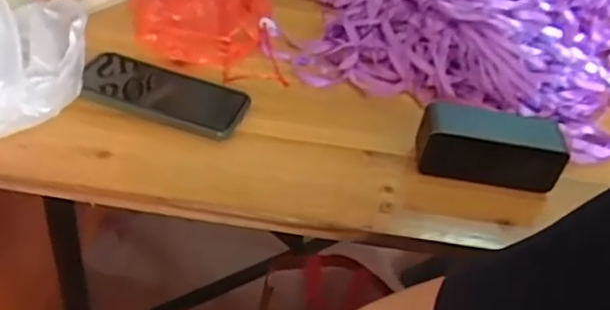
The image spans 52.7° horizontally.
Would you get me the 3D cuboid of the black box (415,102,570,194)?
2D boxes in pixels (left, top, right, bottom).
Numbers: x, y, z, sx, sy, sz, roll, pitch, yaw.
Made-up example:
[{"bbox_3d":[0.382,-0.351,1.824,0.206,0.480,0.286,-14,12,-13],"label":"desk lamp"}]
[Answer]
[{"bbox_3d":[0.175,-0.009,0.582,0.132,0.059,0.050,14,38,-4],"label":"black box"}]

